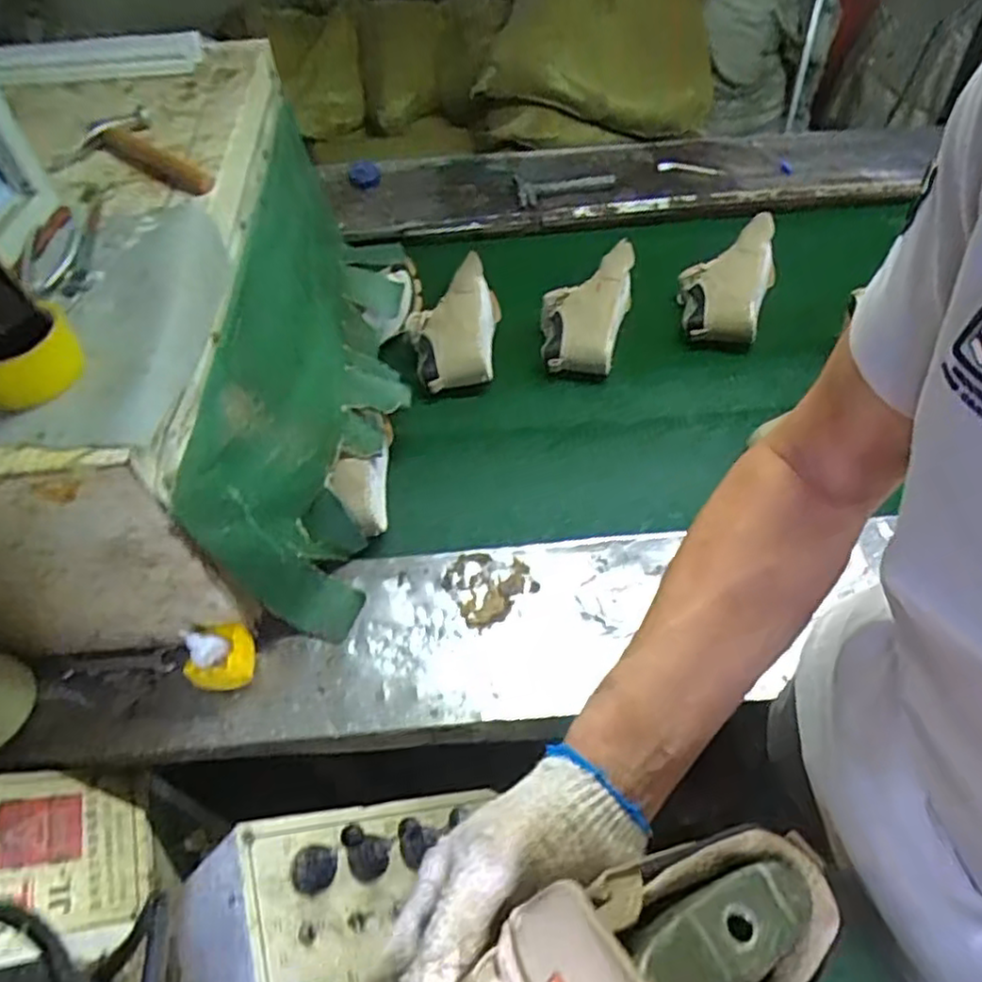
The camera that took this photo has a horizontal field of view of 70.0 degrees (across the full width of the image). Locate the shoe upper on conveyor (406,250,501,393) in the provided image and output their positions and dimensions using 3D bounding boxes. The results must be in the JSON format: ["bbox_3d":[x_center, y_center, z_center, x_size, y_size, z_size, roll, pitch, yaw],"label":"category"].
[{"bbox_3d":[-0.061,-0.292,1.194,0.160,0.073,0.254,-7,53,-1],"label":"shoe upper on conveyor"}]

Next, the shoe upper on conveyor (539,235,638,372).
[{"bbox_3d":[0.173,-0.321,1.188,0.159,0.059,0.268,12,77,-1],"label":"shoe upper on conveyor"}]

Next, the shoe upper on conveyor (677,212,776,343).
[{"bbox_3d":[0.408,-0.365,1.214,0.148,0.098,0.243,13,55,14],"label":"shoe upper on conveyor"}]

